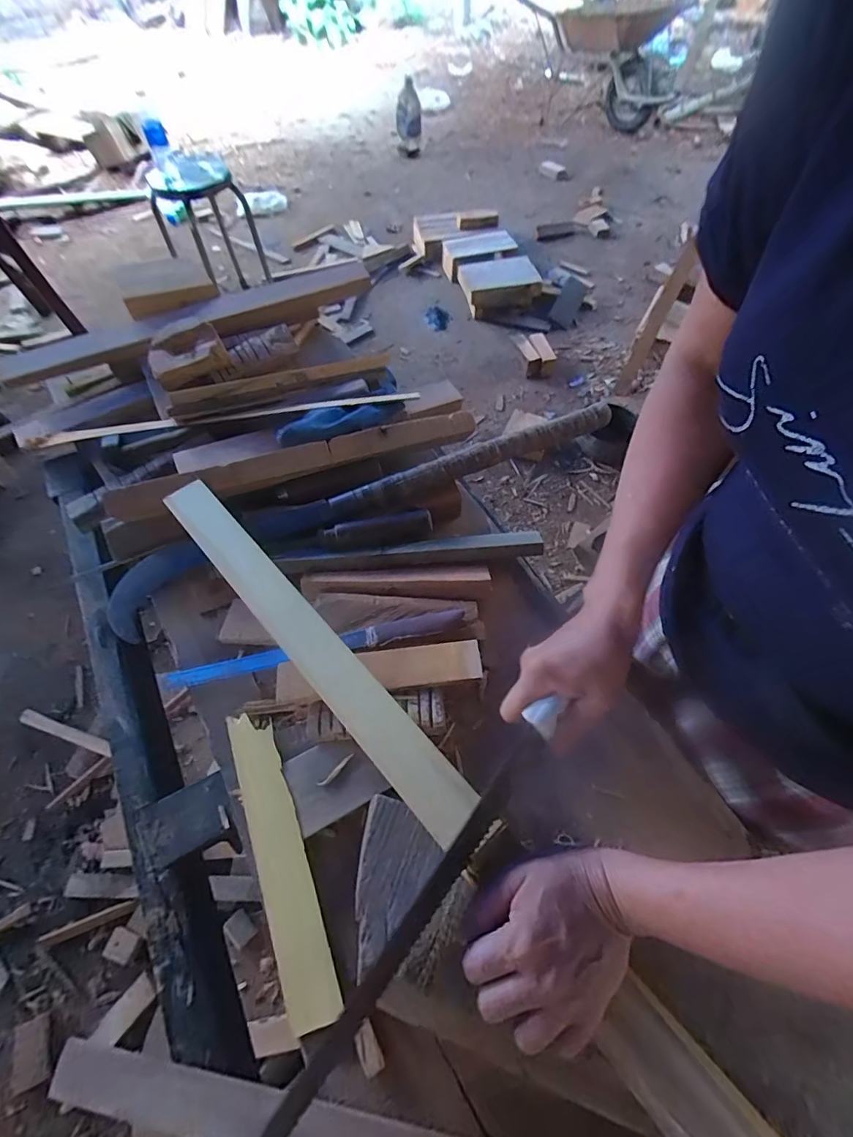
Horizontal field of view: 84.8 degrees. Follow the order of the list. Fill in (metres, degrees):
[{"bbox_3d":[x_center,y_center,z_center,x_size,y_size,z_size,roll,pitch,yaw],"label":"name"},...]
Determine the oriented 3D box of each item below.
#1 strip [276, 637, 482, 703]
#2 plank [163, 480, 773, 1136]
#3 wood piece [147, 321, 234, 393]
[{"bbox_3d":[-0.047,0.102,0.470,0.202,0.014,0.044,-7,60,-4],"label":"strip"},{"bbox_3d":[-0.011,0.164,0.386,0.049,0.033,0.773,-39,66,-18],"label":"plank"},{"bbox_3d":[-0.344,-0.305,0.675,0.104,0.040,0.074,-28,64,-15],"label":"wood piece"}]

